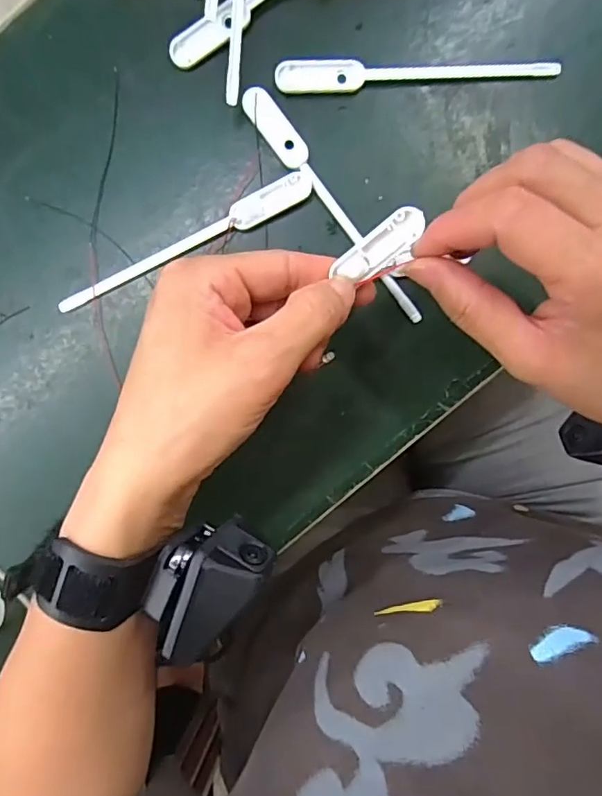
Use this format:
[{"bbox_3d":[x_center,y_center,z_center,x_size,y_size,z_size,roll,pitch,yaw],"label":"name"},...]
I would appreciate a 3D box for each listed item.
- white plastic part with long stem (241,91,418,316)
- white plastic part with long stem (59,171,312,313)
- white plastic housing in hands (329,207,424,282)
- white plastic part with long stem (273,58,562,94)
[{"bbox_3d":[0.020,-0.100,0.283,0.015,0.009,0.143,-40,93,2],"label":"white plastic part with long stem"},{"bbox_3d":[-0.060,-0.079,0.285,0.144,0.006,0.015,-28,94,1],"label":"white plastic part with long stem"},{"bbox_3d":[0.033,-0.063,0.226,0.041,0.004,0.014,-36,93,11],"label":"white plastic housing in hands"},{"bbox_3d":[0.059,-0.168,0.280,0.143,0.005,0.015,-2,94,-1],"label":"white plastic part with long stem"}]

